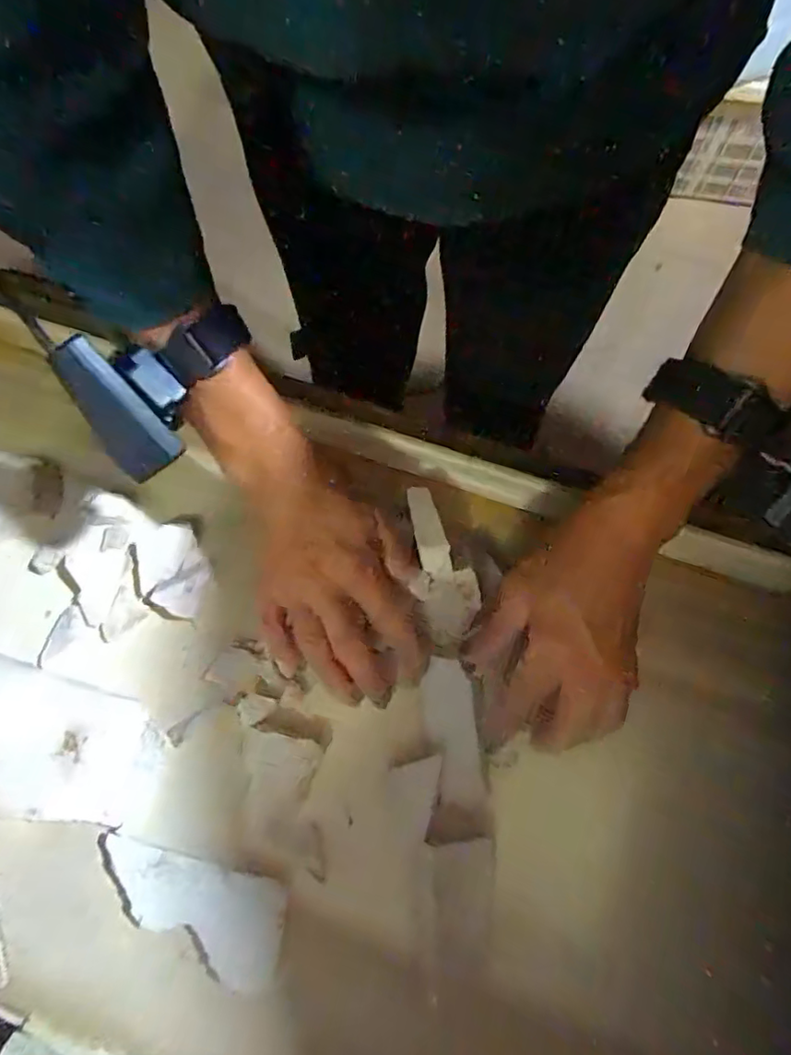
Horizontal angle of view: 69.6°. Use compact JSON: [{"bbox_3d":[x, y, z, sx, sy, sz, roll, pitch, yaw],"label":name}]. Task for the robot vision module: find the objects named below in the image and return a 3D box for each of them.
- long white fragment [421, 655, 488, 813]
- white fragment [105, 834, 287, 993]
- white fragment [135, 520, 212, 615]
[{"bbox_3d":[0.035,0.127,0.352,0.031,0.010,0.089,-7,77,-4],"label":"long white fragment"},{"bbox_3d":[-0.118,0.218,0.323,0.109,0.005,0.051,14,68,2],"label":"white fragment"},{"bbox_3d":[-0.154,0.028,0.392,0.047,0.005,0.067,-13,69,-9],"label":"white fragment"}]

